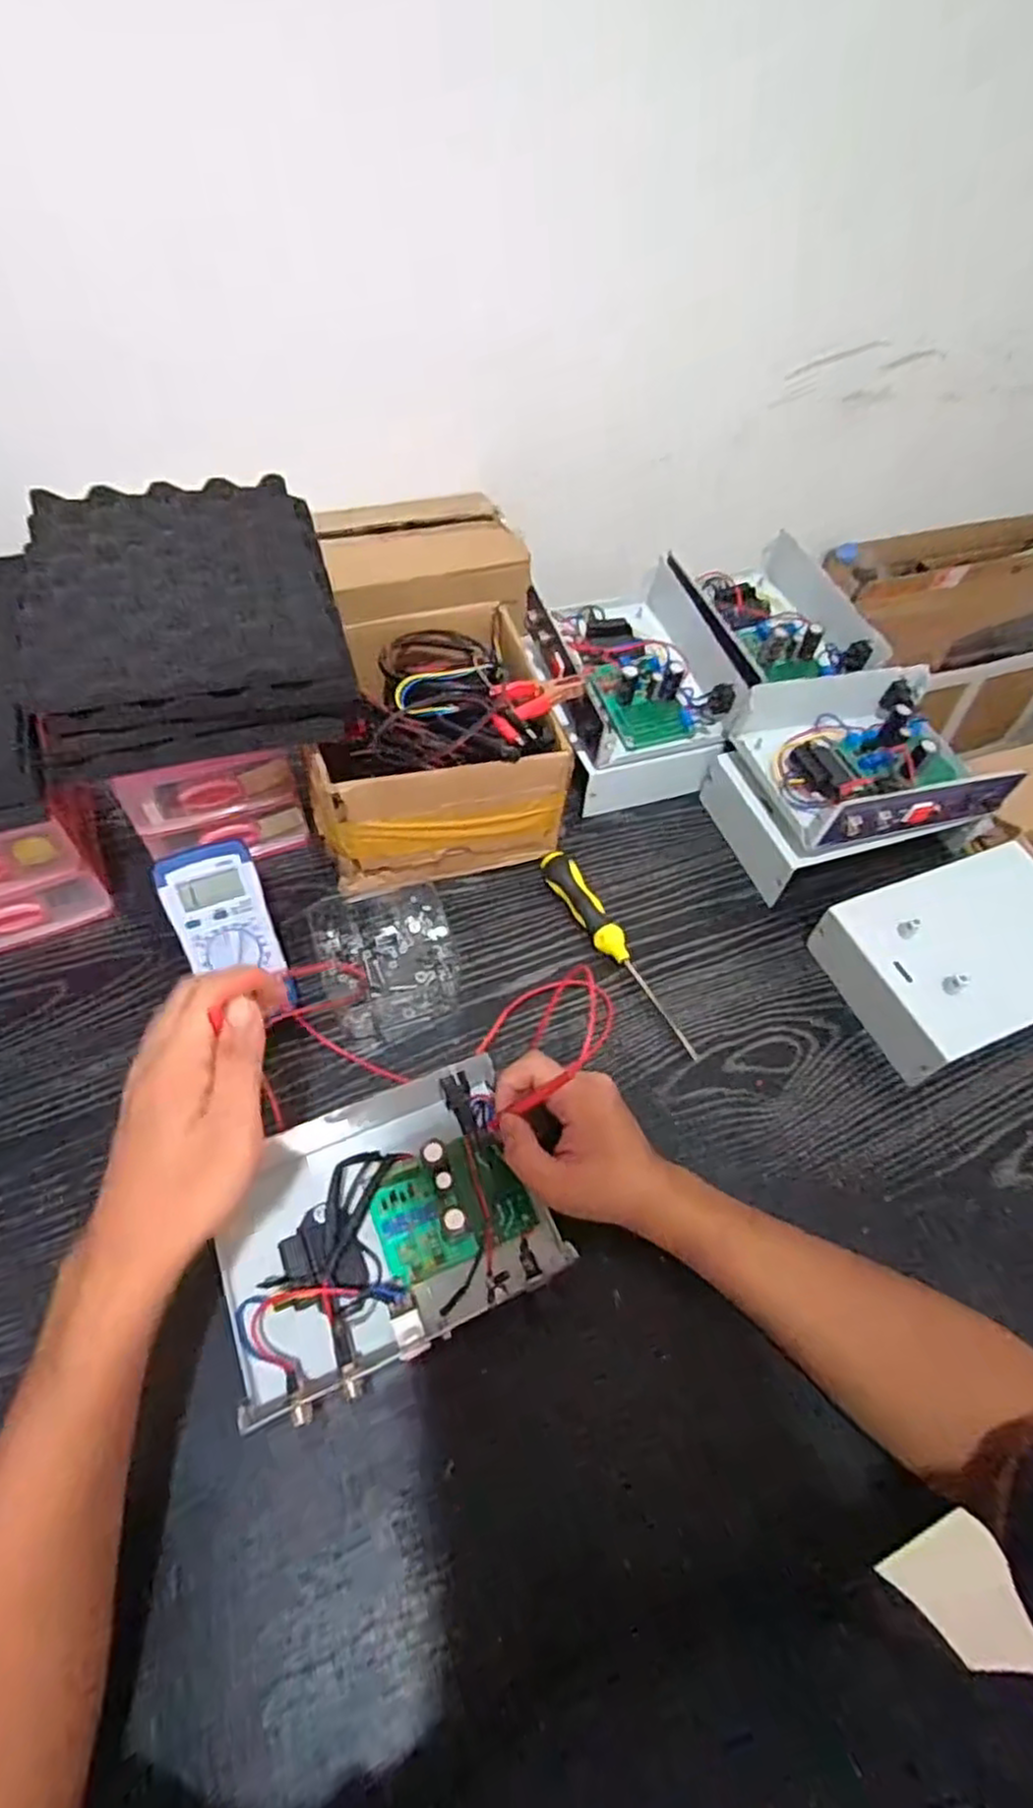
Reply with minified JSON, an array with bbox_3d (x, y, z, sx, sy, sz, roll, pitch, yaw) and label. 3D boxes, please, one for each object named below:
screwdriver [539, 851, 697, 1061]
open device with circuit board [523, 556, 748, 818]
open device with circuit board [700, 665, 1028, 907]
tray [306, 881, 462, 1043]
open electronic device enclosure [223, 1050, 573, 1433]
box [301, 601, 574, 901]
[{"bbox_3d":[0.083,0.036,0.601,0.026,0.026,0.208,-24,60,-19],"label":"screwdriver"},{"bbox_3d":[0.105,-0.218,0.714,0.157,0.115,0.213,-12,57,-12],"label":"open device with circuit board"},{"bbox_3d":[0.304,-0.109,0.662,0.203,0.112,0.157,-15,58,-14],"label":"open device with circuit board"},{"bbox_3d":[-0.104,0.043,0.592,0.107,0.019,0.130,-16,58,-14],"label":"tray"},{"bbox_3d":[-0.089,0.203,0.471,0.201,0.059,0.163,-20,58,-20],"label":"open electronic device enclosure"},{"bbox_3d":[-0.077,-0.141,0.640,0.190,0.151,0.202,-10,57,-11],"label":"box"}]

